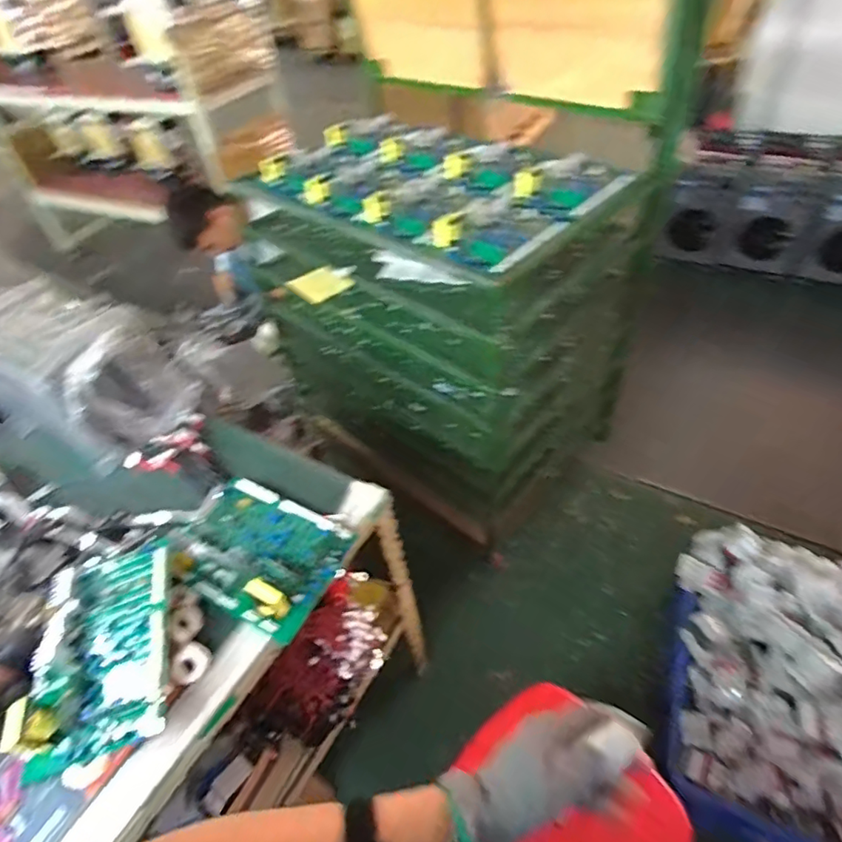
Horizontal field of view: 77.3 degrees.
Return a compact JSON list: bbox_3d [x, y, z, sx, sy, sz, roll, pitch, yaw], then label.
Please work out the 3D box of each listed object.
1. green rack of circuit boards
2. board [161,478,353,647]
[{"bbox_3d":[0.010,-0.267,1.460,0.904,0.807,0.609,26,54,27],"label":"green rack of circuit boards"},{"bbox_3d":[-0.233,0.176,0.750,0.232,0.072,0.177,25,54,17],"label":"board"}]

